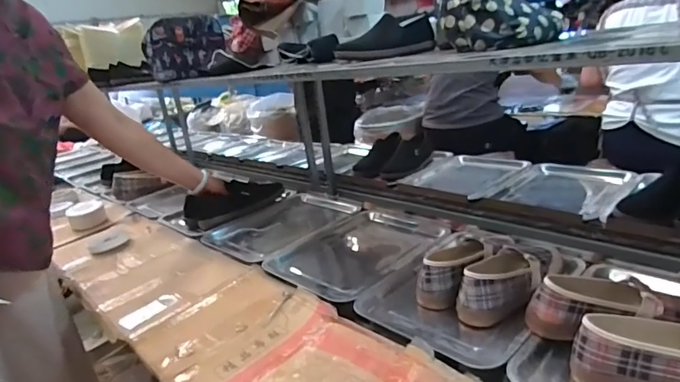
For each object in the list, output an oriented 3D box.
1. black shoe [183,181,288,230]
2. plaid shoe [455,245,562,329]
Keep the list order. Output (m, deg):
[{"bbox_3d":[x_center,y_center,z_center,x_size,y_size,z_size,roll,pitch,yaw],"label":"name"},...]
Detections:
[{"bbox_3d":[-0.303,0.029,1.302,0.267,0.096,0.092,-27,28,-36],"label":"black shoe"},{"bbox_3d":[0.279,0.145,0.736,0.096,0.084,0.217,11,30,41],"label":"plaid shoe"}]

